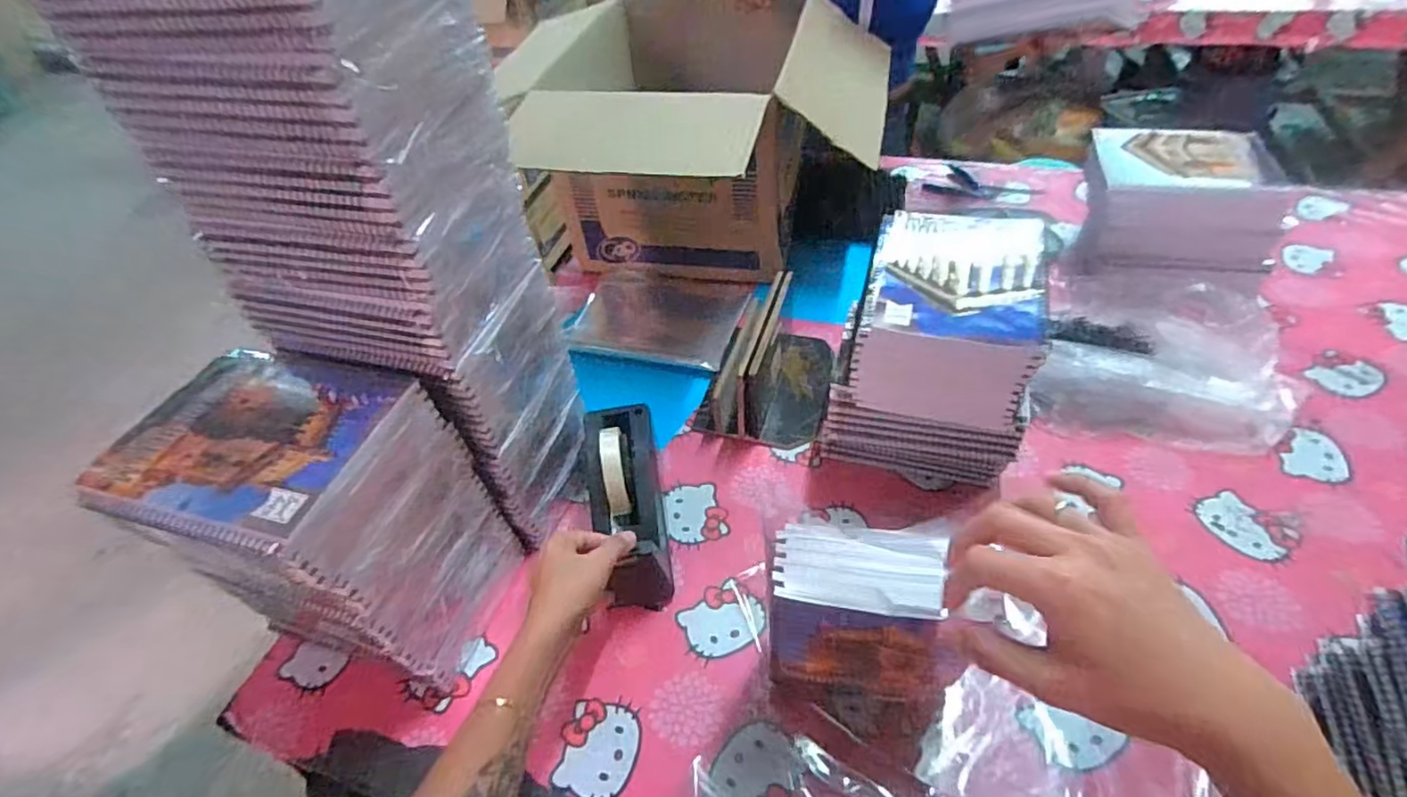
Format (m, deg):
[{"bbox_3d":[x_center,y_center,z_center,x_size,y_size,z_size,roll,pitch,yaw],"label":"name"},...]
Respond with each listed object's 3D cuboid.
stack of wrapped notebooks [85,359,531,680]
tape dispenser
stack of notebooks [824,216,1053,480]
[{"bbox_3d":[-0.320,0.112,0.574,0.195,0.285,0.169,11,50,16],"label":"stack of wrapped notebooks"},{"bbox_3d":[-0.087,0.100,0.677,0.077,0.124,0.215,-10,49,-3],"label":"tape dispenser"},{"bbox_3d":[0.253,-0.051,0.697,0.190,0.230,0.201,10,49,16],"label":"stack of notebooks"}]

